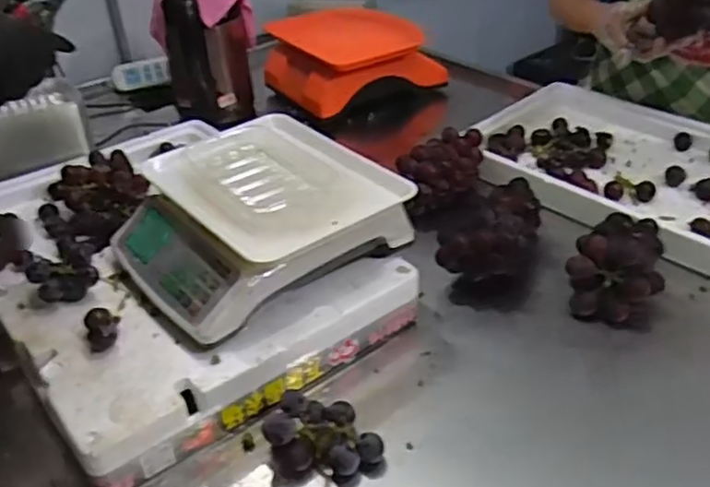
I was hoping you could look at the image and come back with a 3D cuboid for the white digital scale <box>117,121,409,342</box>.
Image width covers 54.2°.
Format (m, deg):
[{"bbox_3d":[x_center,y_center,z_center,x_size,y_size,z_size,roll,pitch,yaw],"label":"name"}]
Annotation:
[{"bbox_3d":[-0.115,-0.022,0.792,0.278,0.111,0.246,-27,42,-30],"label":"white digital scale"}]

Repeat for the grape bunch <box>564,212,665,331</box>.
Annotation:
[{"bbox_3d":[0.309,0.028,0.822,0.102,0.095,0.114,12,38,20],"label":"grape bunch"}]

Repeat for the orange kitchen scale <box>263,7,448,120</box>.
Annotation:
[{"bbox_3d":[-0.004,-0.368,1.331,0.297,0.123,0.230,-22,39,-24],"label":"orange kitchen scale"}]

